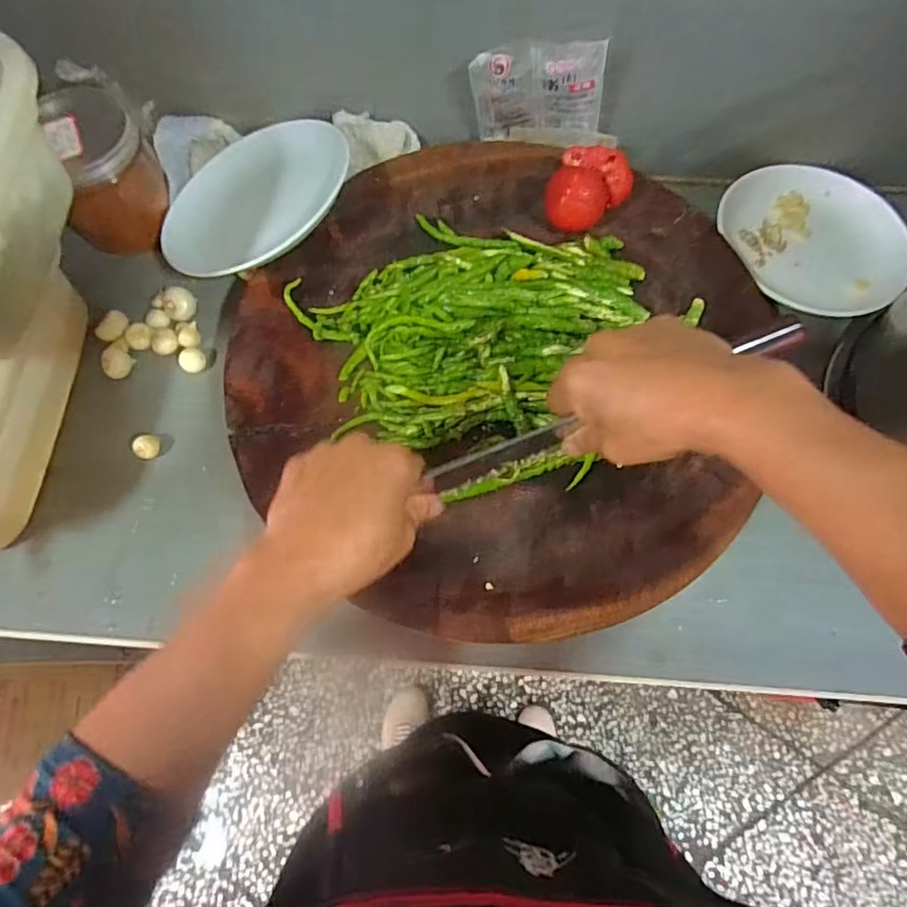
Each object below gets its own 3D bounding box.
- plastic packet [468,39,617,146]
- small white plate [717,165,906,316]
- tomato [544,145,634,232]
[{"bbox_3d":[0.076,-0.289,0.469,0.120,0.100,0.019,3,71,1],"label":"plastic packet"},{"bbox_3d":[0.324,-0.194,0.512,0.131,0.022,0.165,-37,75,-12],"label":"small white plate"},{"bbox_3d":[0.112,-0.220,0.474,0.064,0.041,0.073,24,72,9],"label":"tomato"}]

